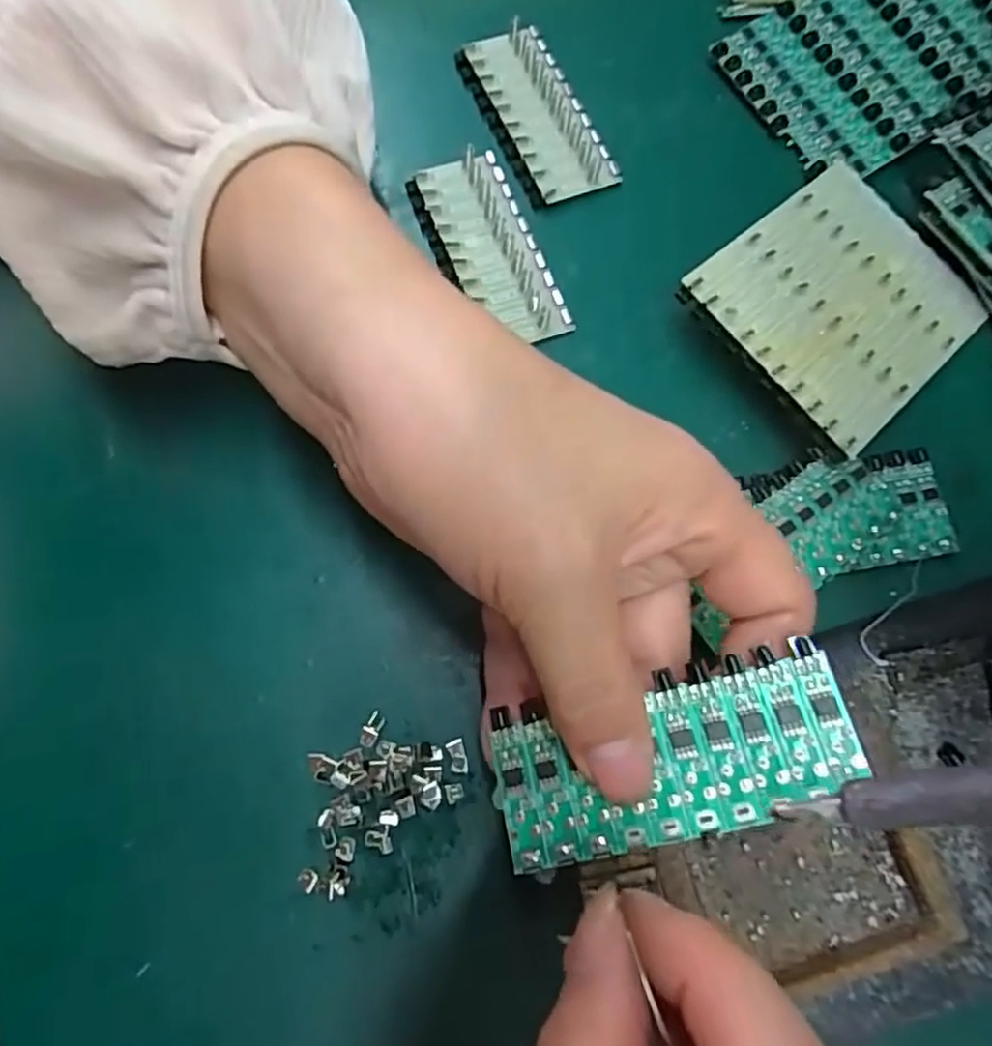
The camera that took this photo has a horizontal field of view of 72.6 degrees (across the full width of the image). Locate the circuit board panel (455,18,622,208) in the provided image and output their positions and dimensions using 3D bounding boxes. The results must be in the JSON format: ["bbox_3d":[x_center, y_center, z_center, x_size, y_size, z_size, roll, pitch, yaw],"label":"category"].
[{"bbox_3d":[0.016,-0.159,0.262,0.035,0.006,0.077,-24,77,-8],"label":"circuit board panel"}]

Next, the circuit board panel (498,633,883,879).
[{"bbox_3d":[0.039,0.053,0.155,0.080,0.005,0.034,-19,75,6],"label":"circuit board panel"}]

